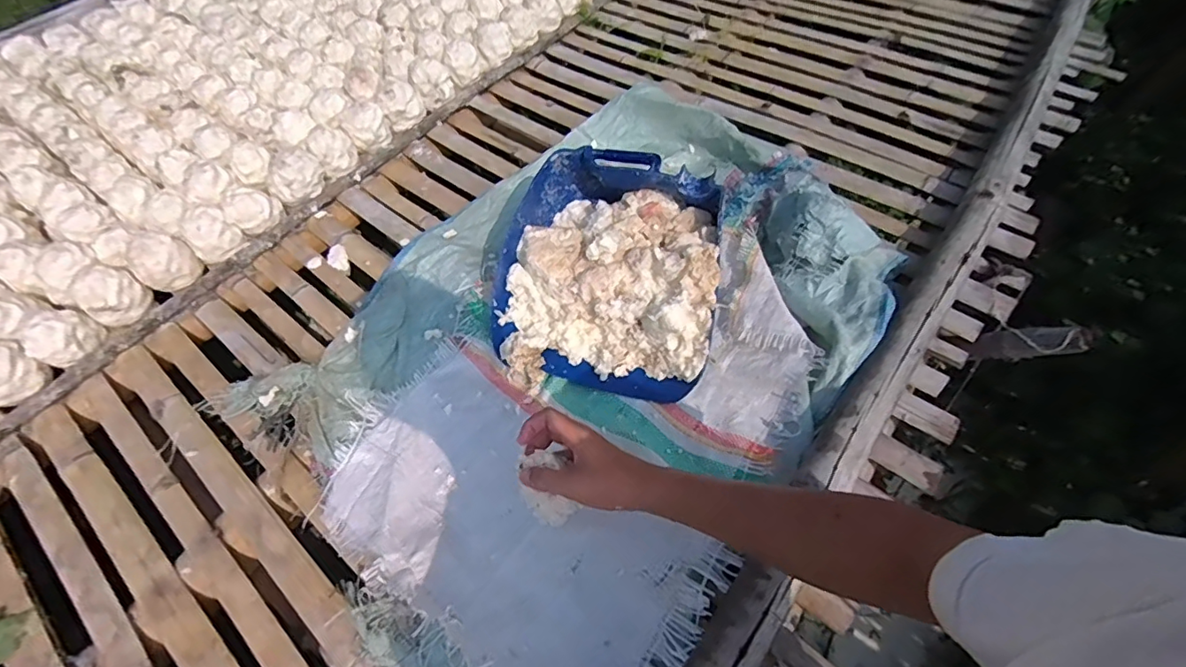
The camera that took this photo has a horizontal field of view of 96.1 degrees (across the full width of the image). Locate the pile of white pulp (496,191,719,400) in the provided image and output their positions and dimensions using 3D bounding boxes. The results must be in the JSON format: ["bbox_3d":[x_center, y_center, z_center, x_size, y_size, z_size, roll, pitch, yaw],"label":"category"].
[{"bbox_3d":[0.019,-0.077,0.753,0.282,0.140,0.296,5,58,4],"label":"pile of white pulp"}]

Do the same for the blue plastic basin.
[{"bbox_3d":[0.018,-0.097,0.765,0.297,0.140,0.339,6,58,5],"label":"blue plastic basin"}]

